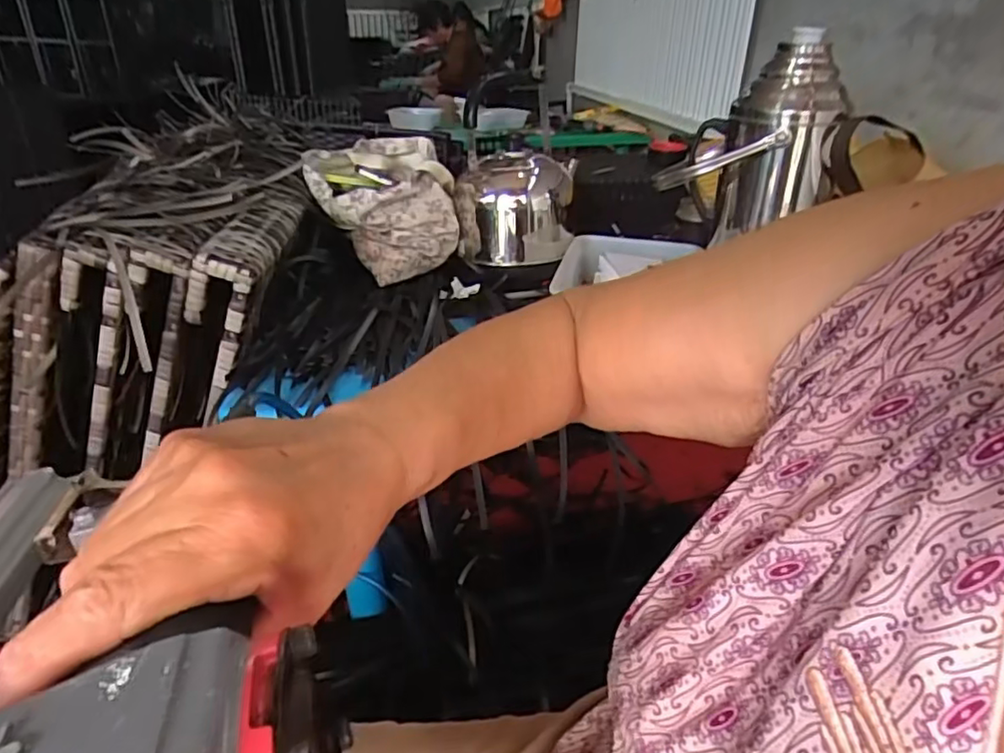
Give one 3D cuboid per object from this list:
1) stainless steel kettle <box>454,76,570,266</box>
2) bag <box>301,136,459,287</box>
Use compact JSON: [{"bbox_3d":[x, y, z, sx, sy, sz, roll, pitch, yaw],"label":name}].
[{"bbox_3d":[0.025,-0.296,1.048,0.188,0.150,0.229,3,31,2],"label":"stainless steel kettle"},{"bbox_3d":[-0.192,-0.269,1.010,0.220,0.167,0.234,-8,32,-16],"label":"bag"}]

